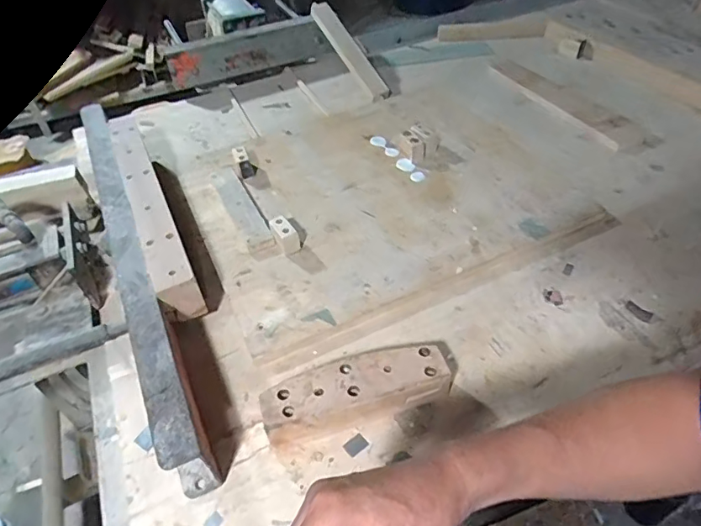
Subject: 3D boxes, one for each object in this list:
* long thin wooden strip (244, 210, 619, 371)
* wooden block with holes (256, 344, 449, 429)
[{"bbox_3d":[0.182,0.037,0.824,0.683,0.017,0.045,-22,51,-16],"label":"long thin wooden strip"},{"bbox_3d":[0.008,0.173,0.661,0.247,0.065,0.075,-14,46,-8],"label":"wooden block with holes"}]

